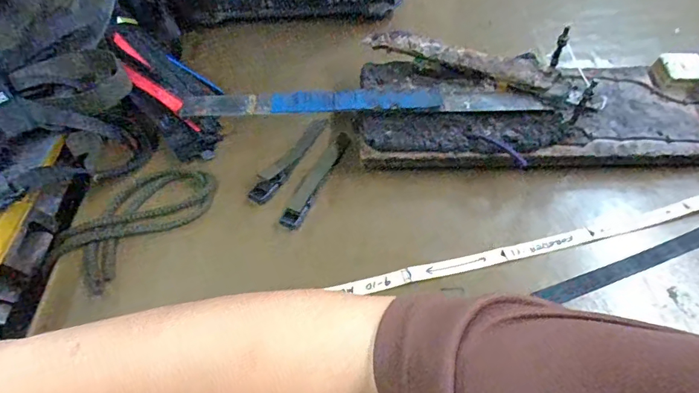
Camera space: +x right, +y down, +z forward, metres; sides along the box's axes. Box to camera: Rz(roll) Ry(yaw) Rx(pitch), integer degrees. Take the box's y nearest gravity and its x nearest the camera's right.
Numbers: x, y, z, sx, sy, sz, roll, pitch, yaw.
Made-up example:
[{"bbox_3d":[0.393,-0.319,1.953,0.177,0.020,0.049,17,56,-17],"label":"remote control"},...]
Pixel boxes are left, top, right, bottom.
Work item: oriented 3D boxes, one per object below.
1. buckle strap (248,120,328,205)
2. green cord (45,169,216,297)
[{"bbox_3d":[-0.072,-0.050,0.534,0.026,0.014,0.144,23,58,18],"label":"buckle strap"},{"bbox_3d":[-0.234,0.022,0.490,0.093,0.006,0.169,33,61,24],"label":"green cord"}]

